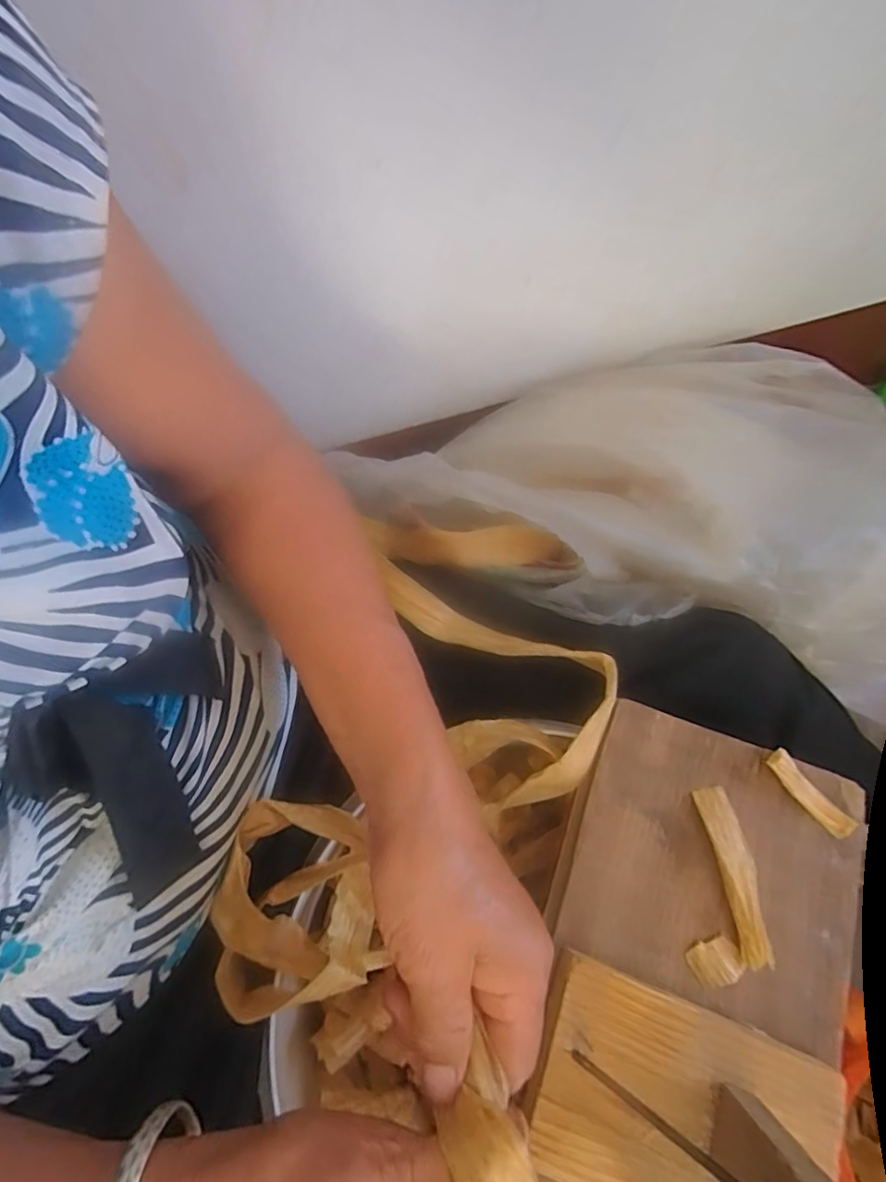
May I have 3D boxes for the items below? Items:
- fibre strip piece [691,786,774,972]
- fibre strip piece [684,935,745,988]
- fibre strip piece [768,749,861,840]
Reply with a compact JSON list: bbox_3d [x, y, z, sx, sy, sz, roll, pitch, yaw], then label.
[{"bbox_3d":[0.165,0.159,0.311,0.021,0.009,0.090,-8,69,-4],"label":"fibre strip piece"},{"bbox_3d":[0.147,0.200,0.298,0.027,0.004,0.021,-13,70,-6],"label":"fibre strip piece"},{"bbox_3d":[0.216,0.119,0.326,0.014,0.013,0.060,-42,75,-15],"label":"fibre strip piece"}]

